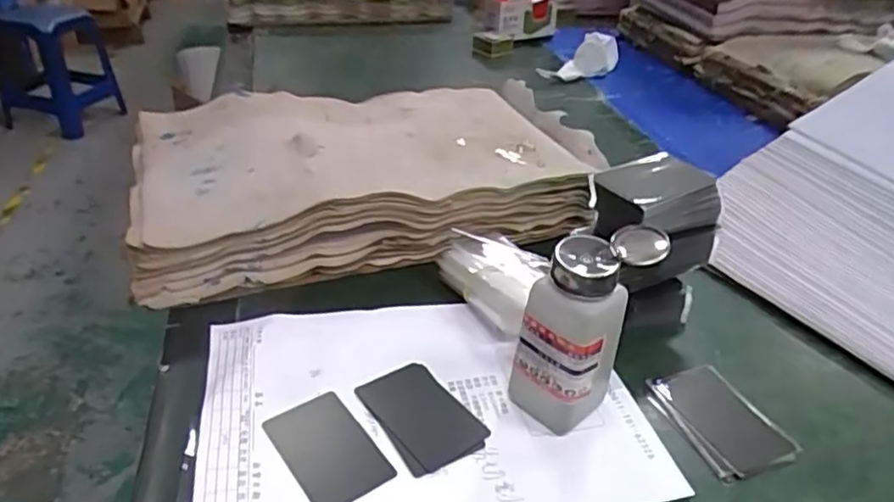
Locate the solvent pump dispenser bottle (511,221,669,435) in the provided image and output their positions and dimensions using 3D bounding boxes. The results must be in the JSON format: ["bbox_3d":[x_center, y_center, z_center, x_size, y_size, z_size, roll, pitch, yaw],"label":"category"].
[{"bbox_3d":[0.087,0.052,0.422,0.075,0.138,0.053,-17,40,-26],"label":"solvent pump dispenser bottle"}]

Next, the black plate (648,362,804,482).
[{"bbox_3d":[0.188,0.115,0.448,0.062,0.009,0.093,-12,38,-20],"label":"black plate"}]

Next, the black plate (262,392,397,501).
[{"bbox_3d":[-0.077,0.127,0.409,0.053,0.004,0.084,-21,42,-31],"label":"black plate"}]

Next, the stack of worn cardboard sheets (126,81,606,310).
[{"bbox_3d":[-0.077,-0.088,0.650,0.448,0.082,0.255,-10,37,-18],"label":"stack of worn cardboard sheets"}]

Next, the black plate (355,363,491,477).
[{"bbox_3d":[-0.017,0.111,0.438,0.054,0.006,0.085,-23,43,-33],"label":"black plate"}]

